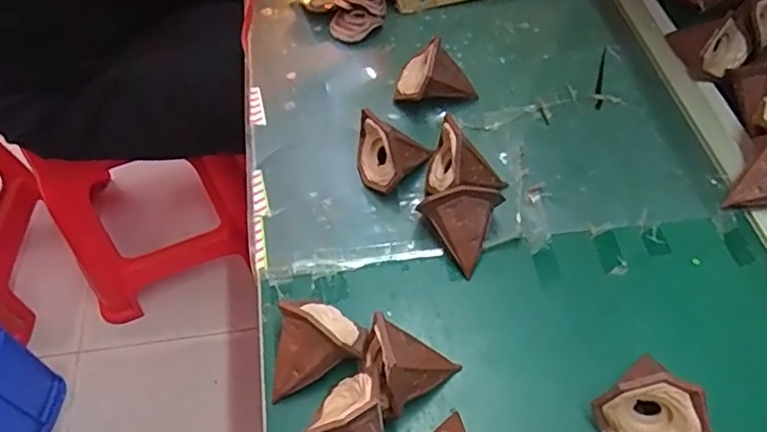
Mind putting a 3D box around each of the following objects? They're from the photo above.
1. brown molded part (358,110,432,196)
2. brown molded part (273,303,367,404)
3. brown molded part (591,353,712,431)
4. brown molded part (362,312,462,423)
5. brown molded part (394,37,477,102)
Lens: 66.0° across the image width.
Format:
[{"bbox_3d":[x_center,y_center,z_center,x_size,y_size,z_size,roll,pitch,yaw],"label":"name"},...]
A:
[{"bbox_3d":[0.004,-0.051,0.483,0.057,0.059,0.045,9,56,6],"label":"brown molded part"},{"bbox_3d":[-0.050,0.082,0.399,0.067,0.048,0.051,-21,58,-14],"label":"brown molded part"},{"bbox_3d":[0.175,0.121,0.367,0.059,0.056,0.060,-33,62,-21],"label":"brown molded part"},{"bbox_3d":[0.010,0.094,0.385,0.061,0.059,0.052,-37,63,-23],"label":"brown molded part"},{"bbox_3d":[0.044,-0.131,0.540,0.065,0.050,0.056,-22,58,-15],"label":"brown molded part"}]

